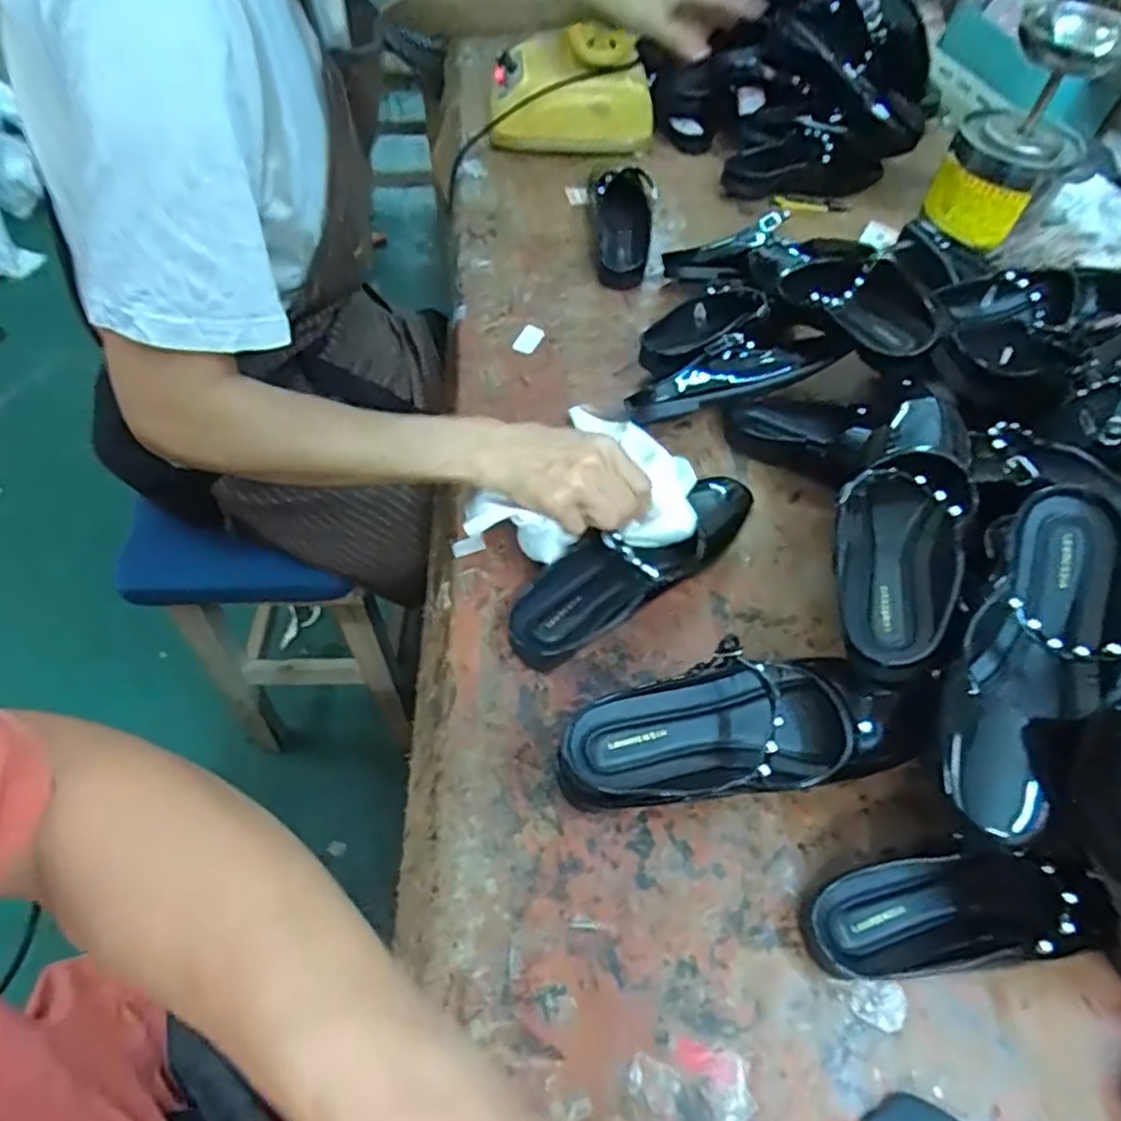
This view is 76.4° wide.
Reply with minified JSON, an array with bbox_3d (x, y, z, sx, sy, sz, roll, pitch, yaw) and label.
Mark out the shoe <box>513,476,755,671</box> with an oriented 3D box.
[{"bbox_3d":[0.061,0.003,0.551,0.233,0.050,0.075,-30,63,-21],"label":"shoe"}]

